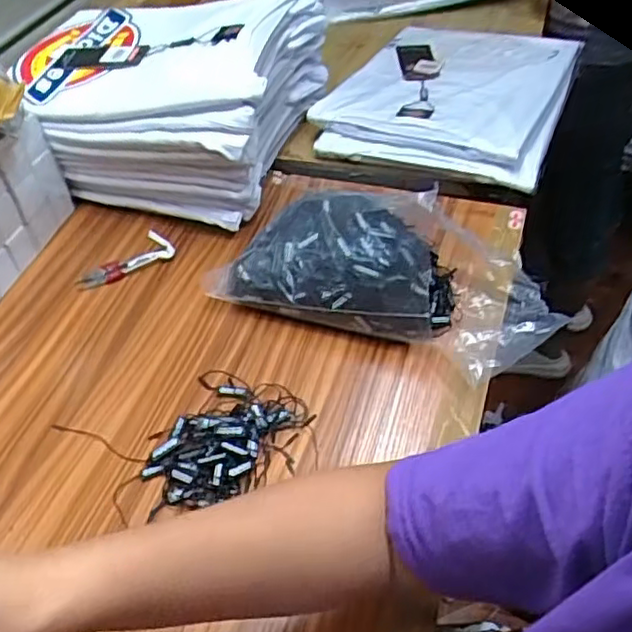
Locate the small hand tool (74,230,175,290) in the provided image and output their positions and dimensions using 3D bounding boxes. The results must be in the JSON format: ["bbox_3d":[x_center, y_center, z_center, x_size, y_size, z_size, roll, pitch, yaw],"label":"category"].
[{"bbox_3d":[-0.211,-0.057,0.724,0.107,0.015,0.050,-28,50,-20],"label":"small hand tool"}]

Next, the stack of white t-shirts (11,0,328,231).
[{"bbox_3d":[-0.170,-0.265,0.797,0.303,0.152,0.285,10,48,14],"label":"stack of white t-shirts"}]

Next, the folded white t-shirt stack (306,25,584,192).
[{"bbox_3d":[0.182,-0.302,0.871,0.277,0.032,0.362,15,49,19],"label":"folded white t-shirt stack"}]

